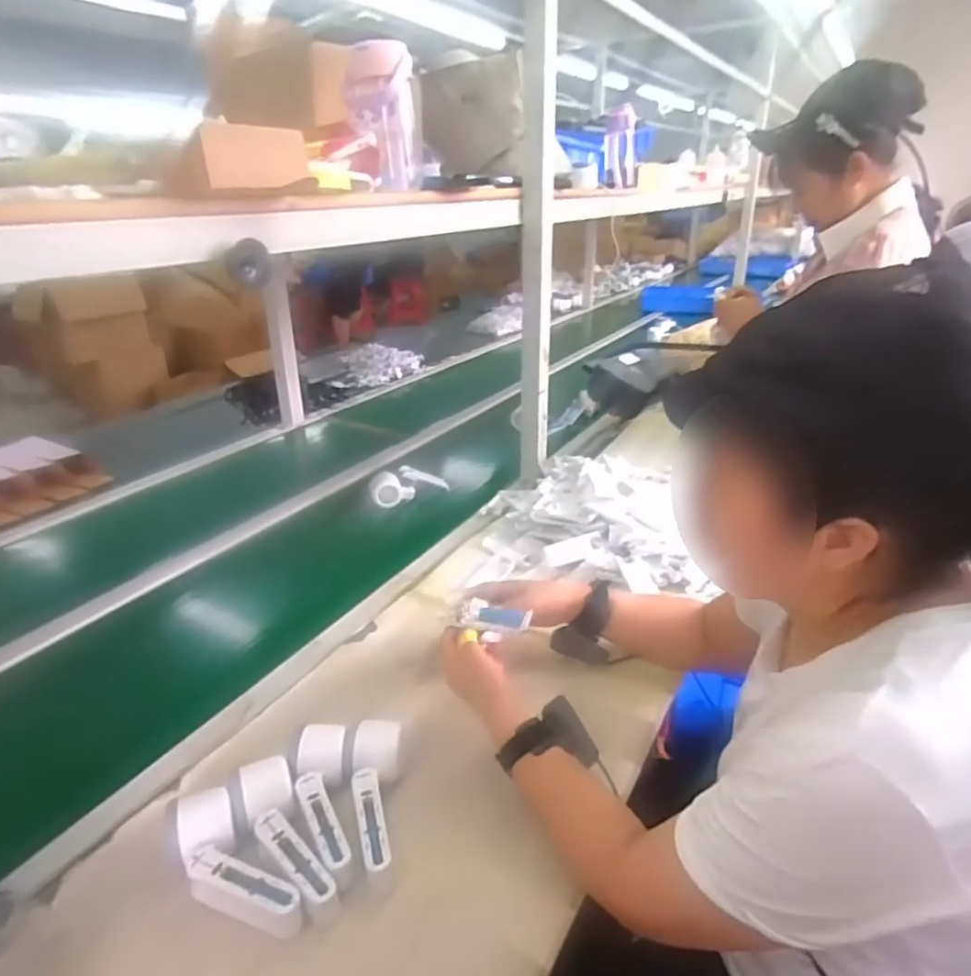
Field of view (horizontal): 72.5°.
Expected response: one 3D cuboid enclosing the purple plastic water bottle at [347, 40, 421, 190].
[{"bbox_3d":[-0.136,-0.489,0.875,0.087,0.160,0.069,6,25,13],"label":"purple plastic water bottle"}]

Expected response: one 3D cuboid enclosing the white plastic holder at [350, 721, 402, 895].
[{"bbox_3d":[-0.109,0.292,0.618,0.054,0.046,0.150,-2,25,-3],"label":"white plastic holder"}]

